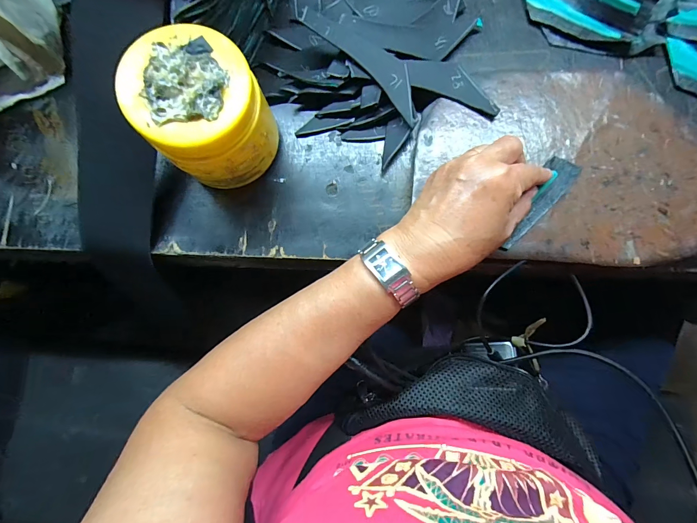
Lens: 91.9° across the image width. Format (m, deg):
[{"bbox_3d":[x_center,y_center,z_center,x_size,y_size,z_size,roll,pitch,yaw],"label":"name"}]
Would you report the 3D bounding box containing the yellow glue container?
[{"bbox_3d":[-0.110,-0.118,0.279,0.085,0.105,0.090,0,82,3],"label":"yellow glue container"}]

